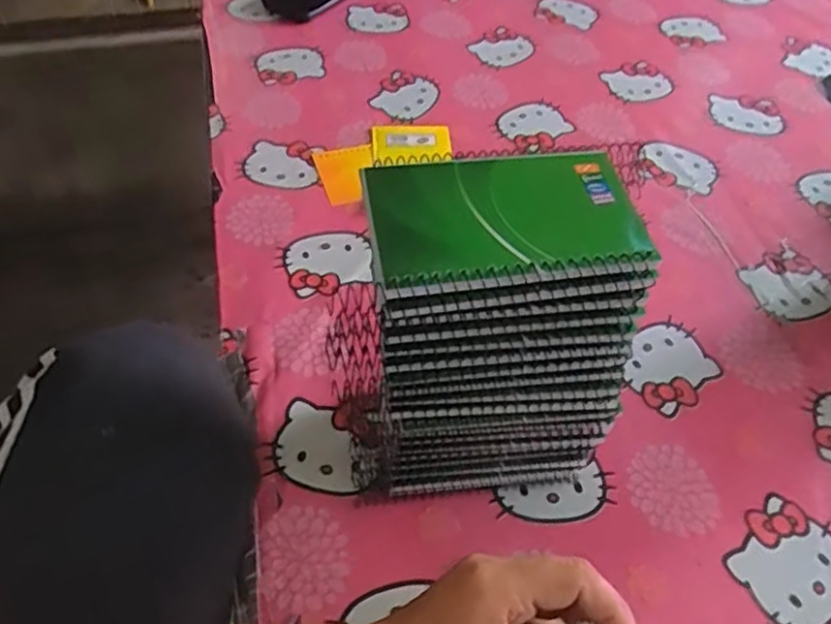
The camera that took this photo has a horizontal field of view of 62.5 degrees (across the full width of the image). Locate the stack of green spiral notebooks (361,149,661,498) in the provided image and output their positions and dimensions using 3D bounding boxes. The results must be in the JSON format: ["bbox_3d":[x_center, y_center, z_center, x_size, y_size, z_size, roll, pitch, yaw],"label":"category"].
[{"bbox_3d":[0.043,0.022,0.413,0.139,0.218,0.089,-3,51,-6],"label":"stack of green spiral notebooks"}]

